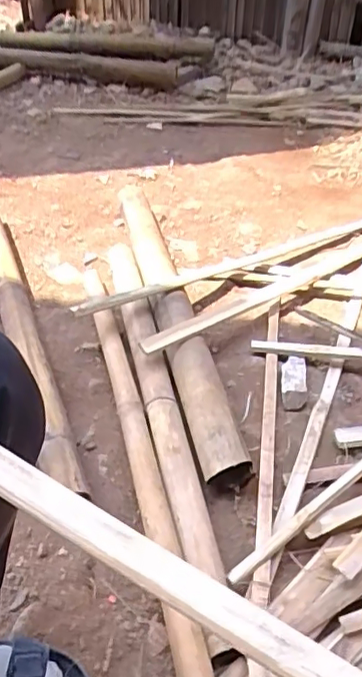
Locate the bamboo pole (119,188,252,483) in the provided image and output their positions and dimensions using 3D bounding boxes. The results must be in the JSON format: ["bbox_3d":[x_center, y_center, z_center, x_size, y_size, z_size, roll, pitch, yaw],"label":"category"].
[{"bbox_3d":[-0.026,-0.068,1.035,0.075,0.087,0.771,-6,44,-12],"label":"bamboo pole"}]

